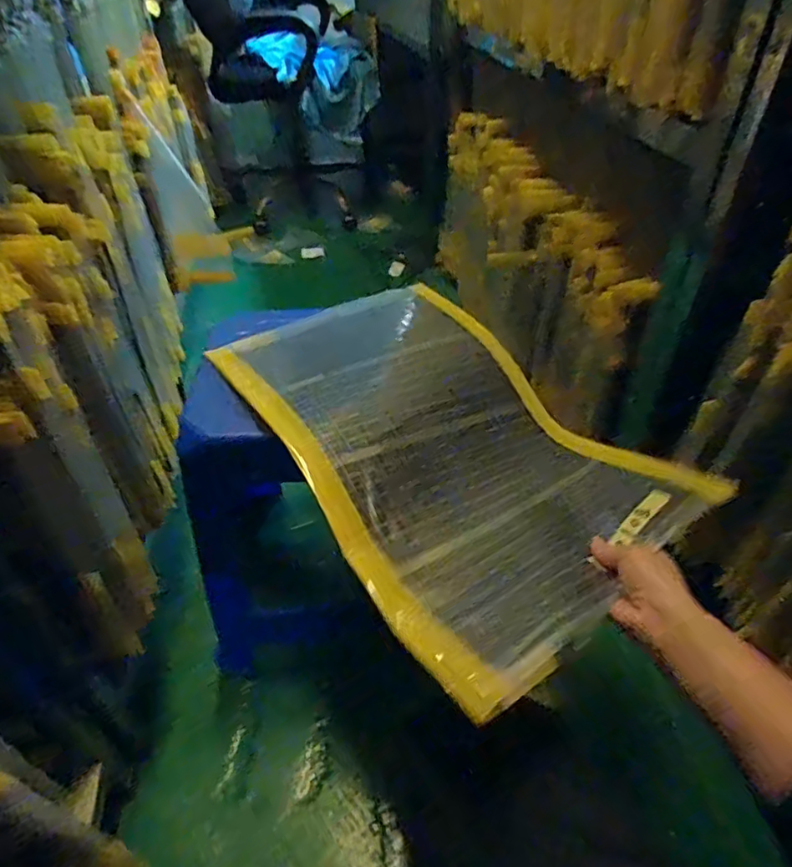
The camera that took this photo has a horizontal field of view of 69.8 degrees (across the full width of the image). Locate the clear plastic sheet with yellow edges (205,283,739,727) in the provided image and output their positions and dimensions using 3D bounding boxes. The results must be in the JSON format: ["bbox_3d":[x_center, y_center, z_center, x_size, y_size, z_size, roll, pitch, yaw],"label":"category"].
[{"bbox_3d":[0.044,-0.005,0.645,0.342,0.086,0.530,-26,48,-25],"label":"clear plastic sheet with yellow edges"}]

